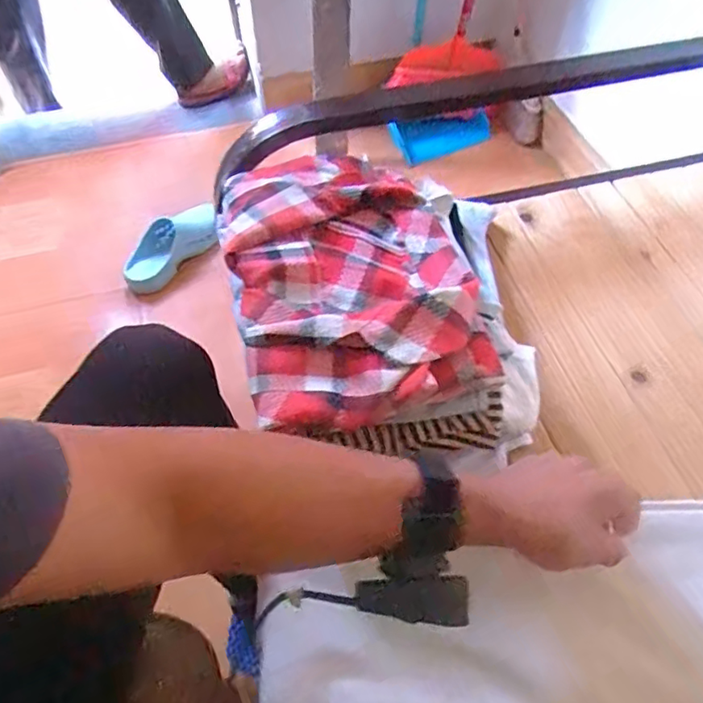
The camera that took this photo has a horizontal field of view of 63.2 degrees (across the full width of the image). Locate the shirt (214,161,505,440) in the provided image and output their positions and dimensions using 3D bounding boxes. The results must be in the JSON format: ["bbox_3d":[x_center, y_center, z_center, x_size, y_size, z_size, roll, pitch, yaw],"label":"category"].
[{"bbox_3d":[-0.006,-0.079,0.506,0.195,0.056,0.298,-13,56,-8],"label":"shirt"}]

